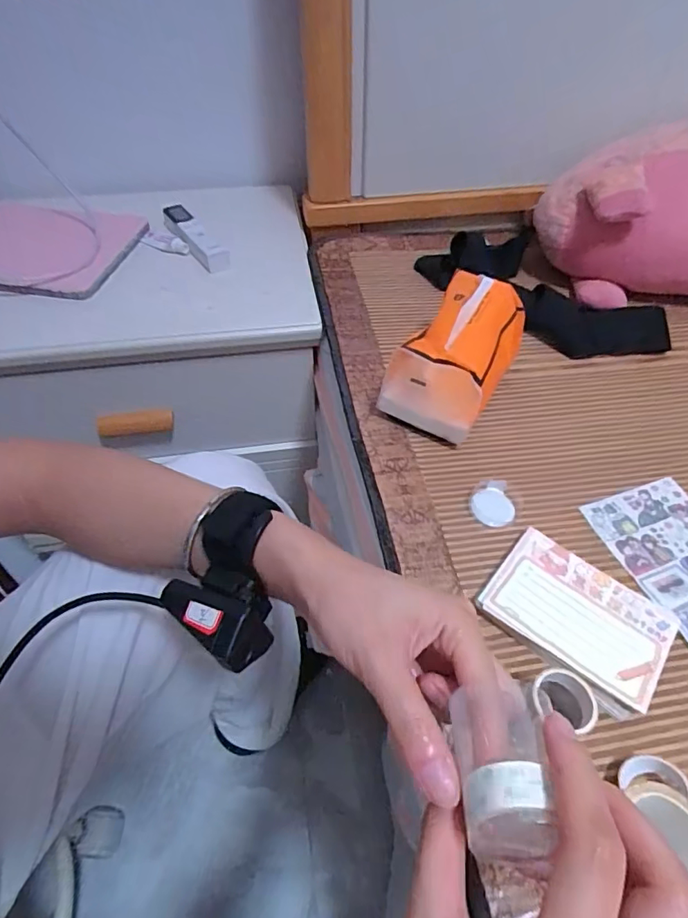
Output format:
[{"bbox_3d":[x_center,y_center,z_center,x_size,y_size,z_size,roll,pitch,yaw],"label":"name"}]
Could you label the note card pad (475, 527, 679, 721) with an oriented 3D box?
[{"bbox_3d":[0.165,0.112,0.365,0.118,0.016,0.087,34,57,25],"label":"note card pad"}]

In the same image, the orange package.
[{"bbox_3d":[0.105,-0.099,0.479,0.097,0.102,0.137,22,53,17],"label":"orange package"}]

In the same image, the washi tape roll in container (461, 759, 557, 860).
[{"bbox_3d":[0.059,0.128,0.184,0.026,0.026,0.028,0,51,-1],"label":"washi tape roll in container"}]

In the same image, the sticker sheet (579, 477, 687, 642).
[{"bbox_3d":[0.272,0.078,0.408,0.103,0.009,0.134,-16,50,-13],"label":"sticker sheet"}]

